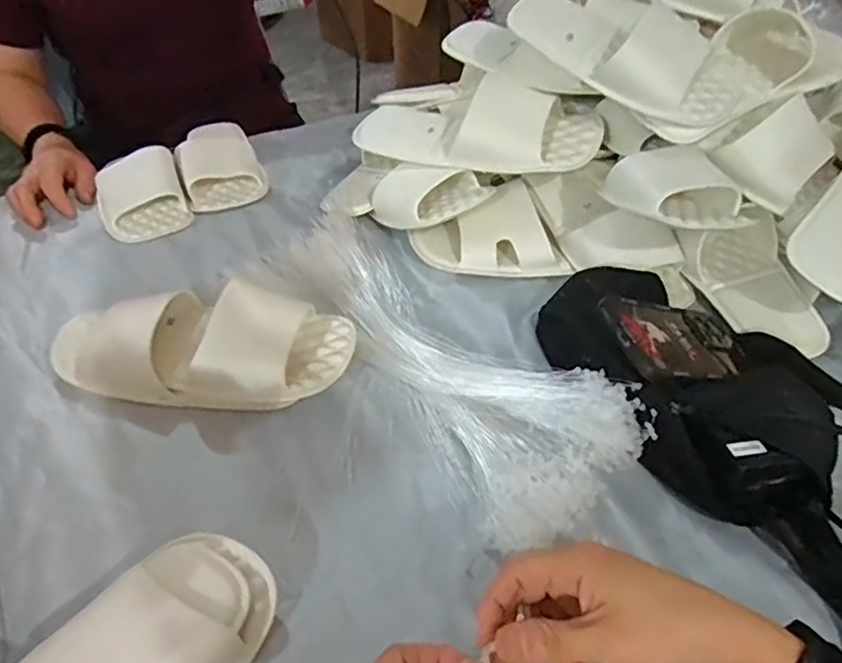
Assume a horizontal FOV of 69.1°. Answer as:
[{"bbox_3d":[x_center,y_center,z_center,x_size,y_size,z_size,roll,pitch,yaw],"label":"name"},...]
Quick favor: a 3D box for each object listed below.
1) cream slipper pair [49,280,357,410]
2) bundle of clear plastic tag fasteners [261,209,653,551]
[{"bbox_3d":[-0.194,0.006,0.521,0.263,0.077,0.092,4,43,5],"label":"cream slipper pair"},{"bbox_3d":[-0.005,-0.001,0.540,0.142,0.045,0.422,-27,49,-25],"label":"bundle of clear plastic tag fasteners"}]

